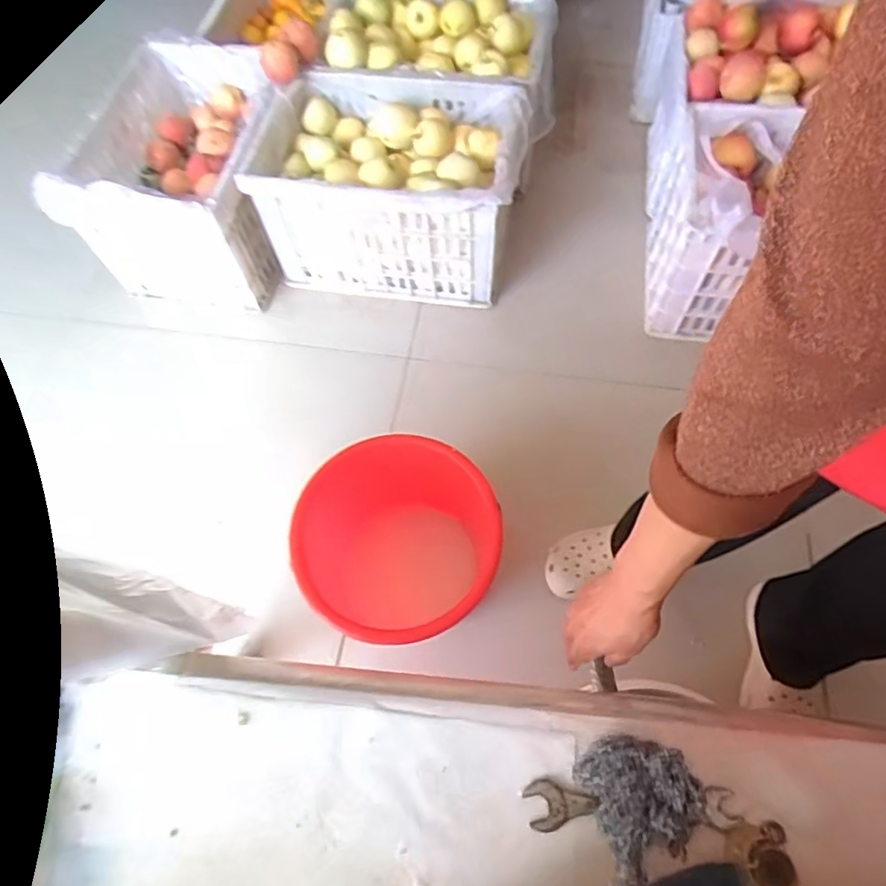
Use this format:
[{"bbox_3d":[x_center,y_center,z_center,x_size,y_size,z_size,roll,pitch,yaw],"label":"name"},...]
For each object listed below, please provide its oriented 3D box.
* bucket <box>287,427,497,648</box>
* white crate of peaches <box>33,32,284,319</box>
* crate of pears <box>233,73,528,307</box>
[{"bbox_3d":[-0.056,0.169,0.960,0.255,0.311,0.330,25,67,15],"label":"bucket"},{"bbox_3d":[-0.538,-0.556,1.279,0.365,0.322,0.472,6,64,6],"label":"white crate of peaches"},{"bbox_3d":[-0.093,-0.542,1.252,0.508,0.291,0.368,9,64,7],"label":"crate of pears"}]

